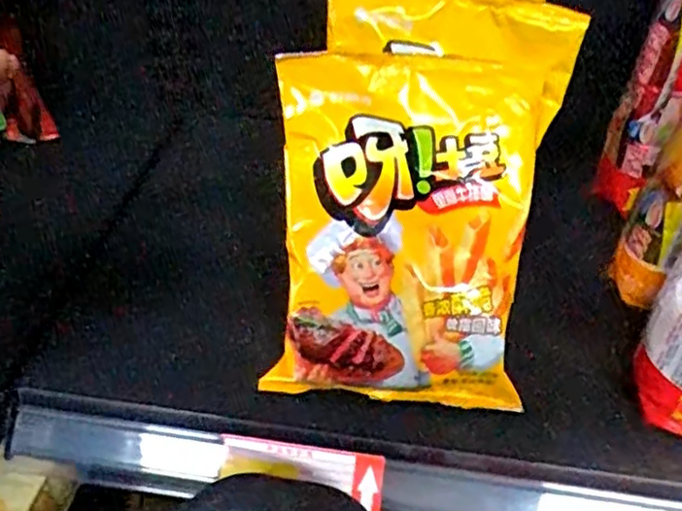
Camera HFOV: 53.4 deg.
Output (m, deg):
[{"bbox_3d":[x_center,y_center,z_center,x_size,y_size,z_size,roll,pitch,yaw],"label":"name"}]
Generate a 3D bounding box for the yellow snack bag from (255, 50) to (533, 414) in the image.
[{"bbox_3d":[0.036,-0.018,0.403,0.147,0.202,0.035,4,-4,0],"label":"yellow snack bag"}]

